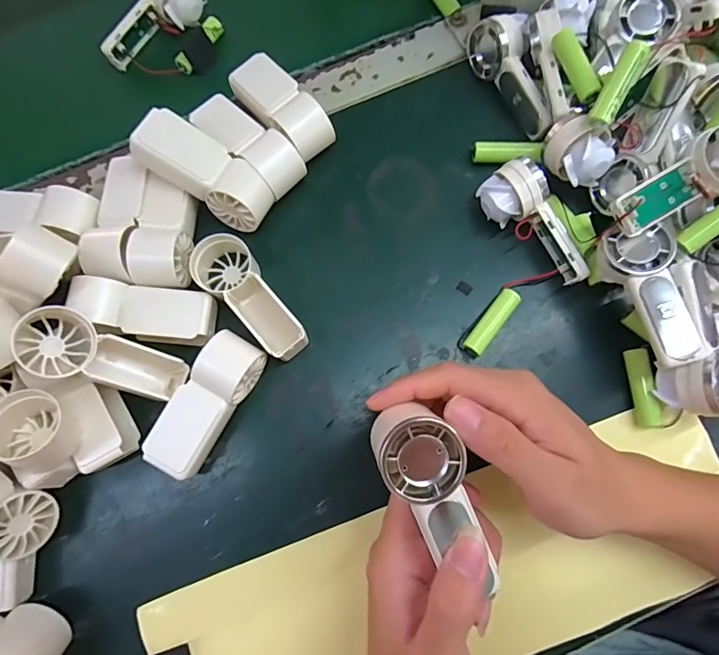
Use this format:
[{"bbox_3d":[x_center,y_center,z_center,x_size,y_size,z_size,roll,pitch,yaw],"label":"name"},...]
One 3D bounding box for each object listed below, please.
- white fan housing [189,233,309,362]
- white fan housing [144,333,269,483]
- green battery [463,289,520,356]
[{"bbox_3d":[-0.075,-0.020,0.312,0.039,0.033,0.104,-36,79,-5],"label":"white fan housing"},{"bbox_3d":[-0.098,0.049,0.295,0.035,0.041,0.092,32,81,8],"label":"white fan housing"},{"bbox_3d":[0.090,-0.003,0.313,0.014,0.013,0.051,38,82,9],"label":"green battery"}]

